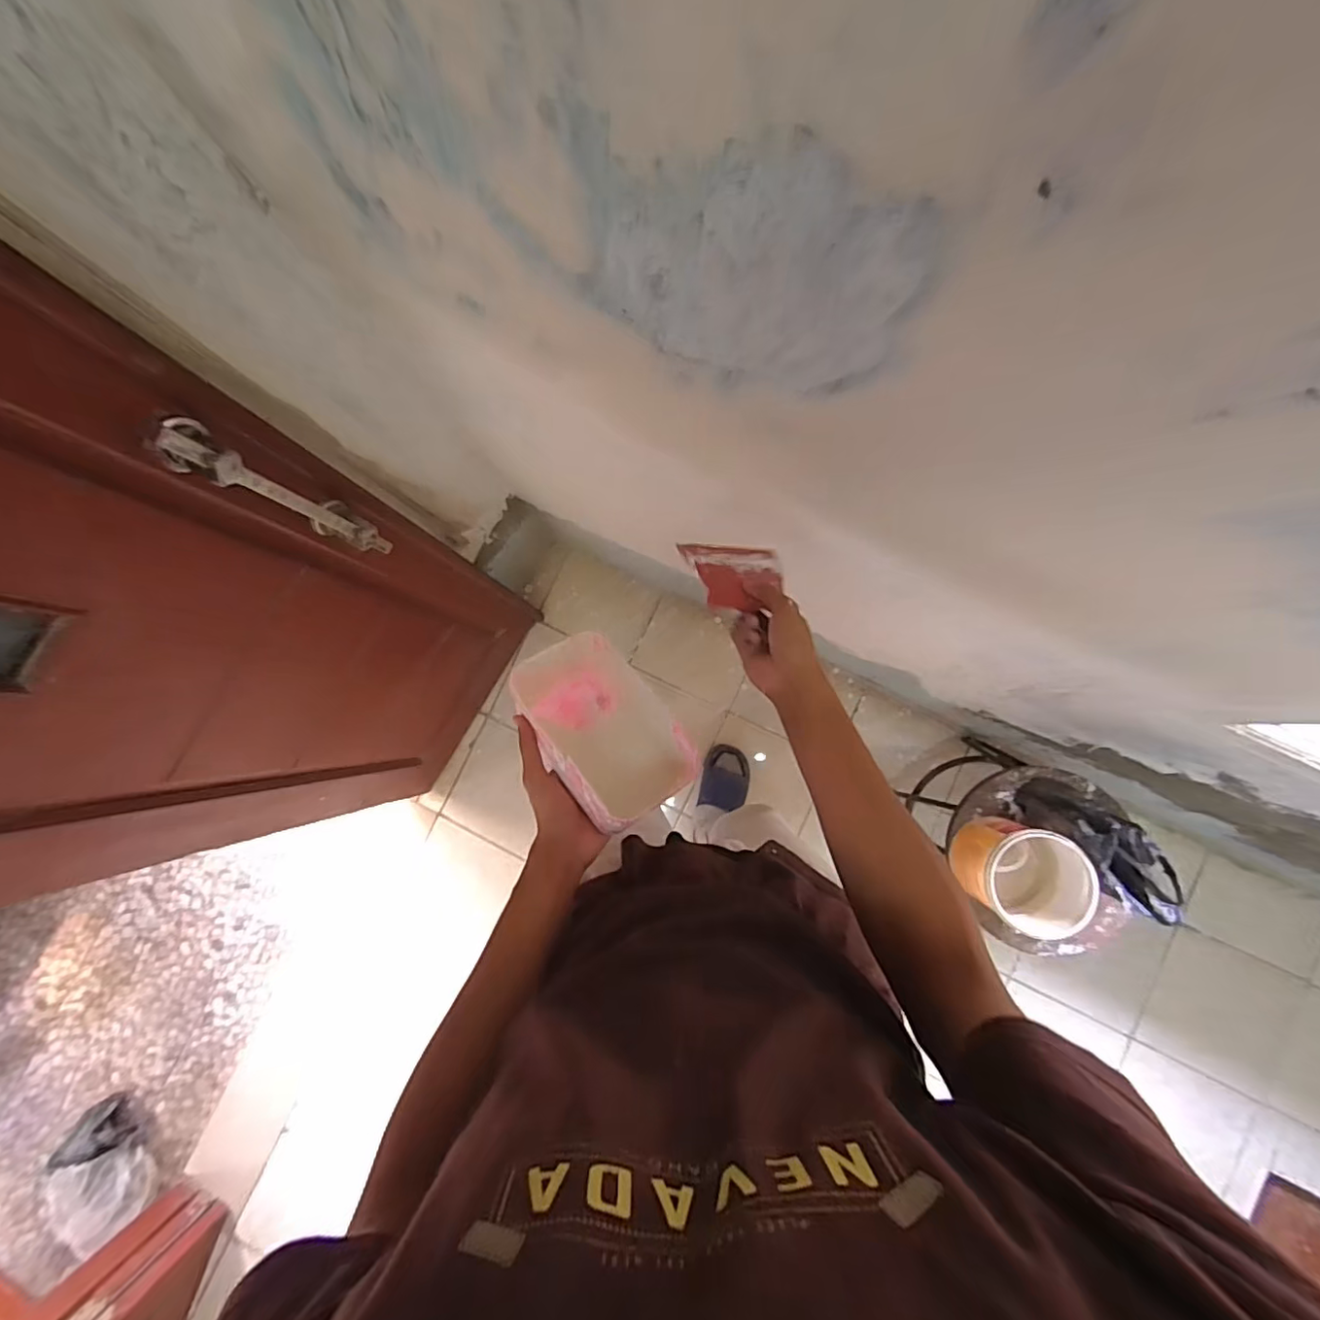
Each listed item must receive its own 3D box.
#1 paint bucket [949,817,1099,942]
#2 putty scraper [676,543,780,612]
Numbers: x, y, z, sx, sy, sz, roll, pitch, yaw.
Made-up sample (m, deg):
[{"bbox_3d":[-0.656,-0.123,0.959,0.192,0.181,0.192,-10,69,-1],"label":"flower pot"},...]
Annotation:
[{"bbox_3d":[0.596,0.354,0.941,0.151,0.156,0.149,0,85,4],"label":"paint bucket"},{"bbox_3d":[0.095,-0.096,0.638,0.122,0.010,0.108,-4,47,-25],"label":"putty scraper"}]

